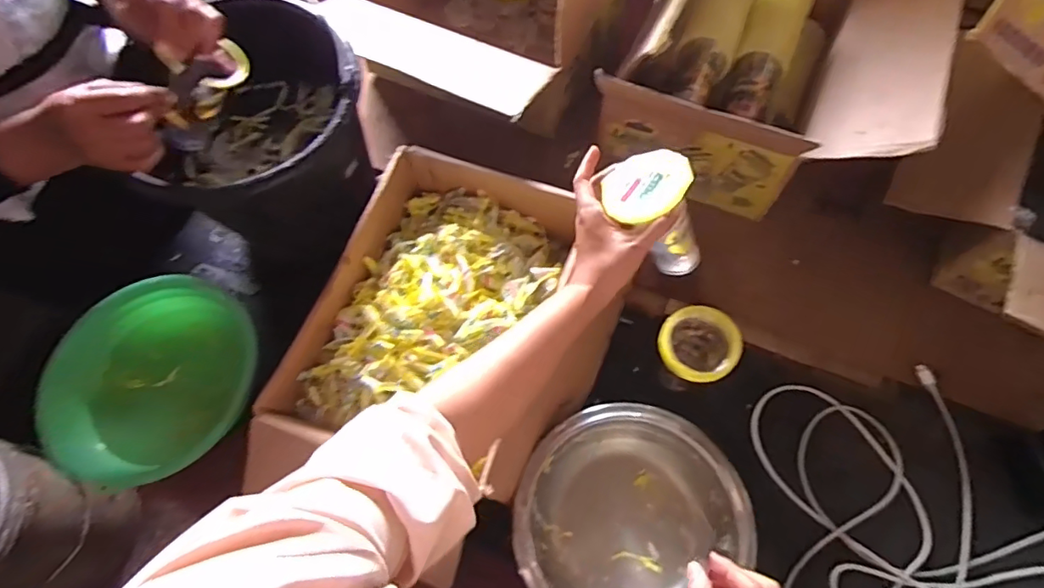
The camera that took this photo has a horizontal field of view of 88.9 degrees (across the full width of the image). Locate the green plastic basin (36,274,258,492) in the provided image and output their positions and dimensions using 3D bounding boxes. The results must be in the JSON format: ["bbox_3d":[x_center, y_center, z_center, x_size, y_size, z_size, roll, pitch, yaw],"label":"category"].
[{"bbox_3d":[-0.419,0.099,0.618,0.226,0.069,0.229,-1,68,2],"label":"green plastic basin"}]

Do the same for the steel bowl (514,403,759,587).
[{"bbox_3d":[0.111,0.237,0.547,0.222,0.064,0.225,-1,68,2],"label":"steel bowl"}]

